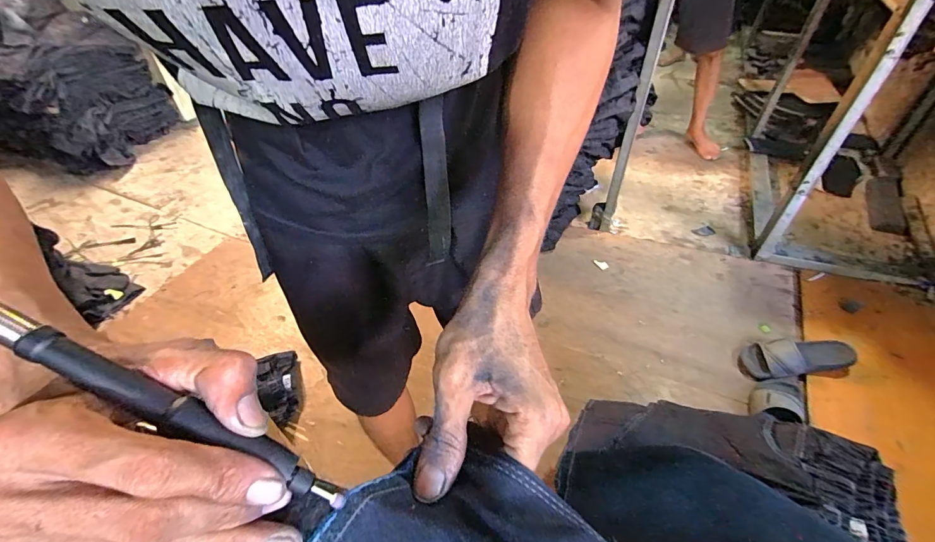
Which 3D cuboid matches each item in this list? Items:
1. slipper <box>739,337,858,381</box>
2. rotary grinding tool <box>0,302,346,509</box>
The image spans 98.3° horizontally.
[{"bbox_3d":[0.970,0.244,1.186,0.316,0.095,0.116,-6,44,-3],"label":"slipper"},{"bbox_3d":[-0.149,0.050,0.174,0.214,0.015,0.012,31,47,-8],"label":"rotary grinding tool"}]

